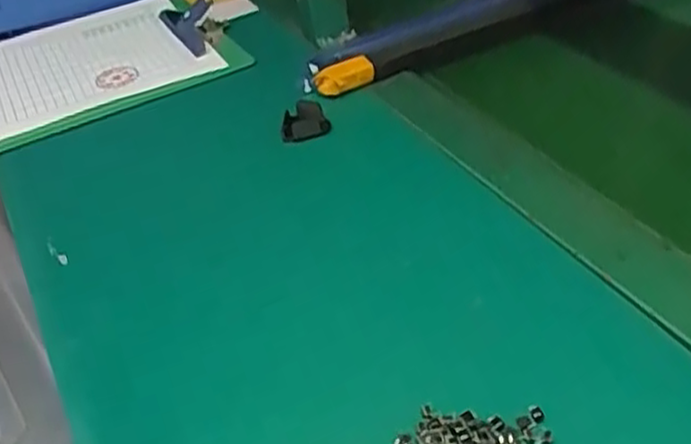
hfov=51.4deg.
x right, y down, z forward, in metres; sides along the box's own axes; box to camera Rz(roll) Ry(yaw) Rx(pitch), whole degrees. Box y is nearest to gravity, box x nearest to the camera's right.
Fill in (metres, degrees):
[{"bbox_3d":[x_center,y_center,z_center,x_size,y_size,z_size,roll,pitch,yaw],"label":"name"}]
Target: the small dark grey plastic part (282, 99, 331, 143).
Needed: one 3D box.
[{"bbox_3d":[-0.035,-0.085,0.586,0.038,0.018,0.039,-11,40,-6],"label":"small dark grey plastic part"}]

